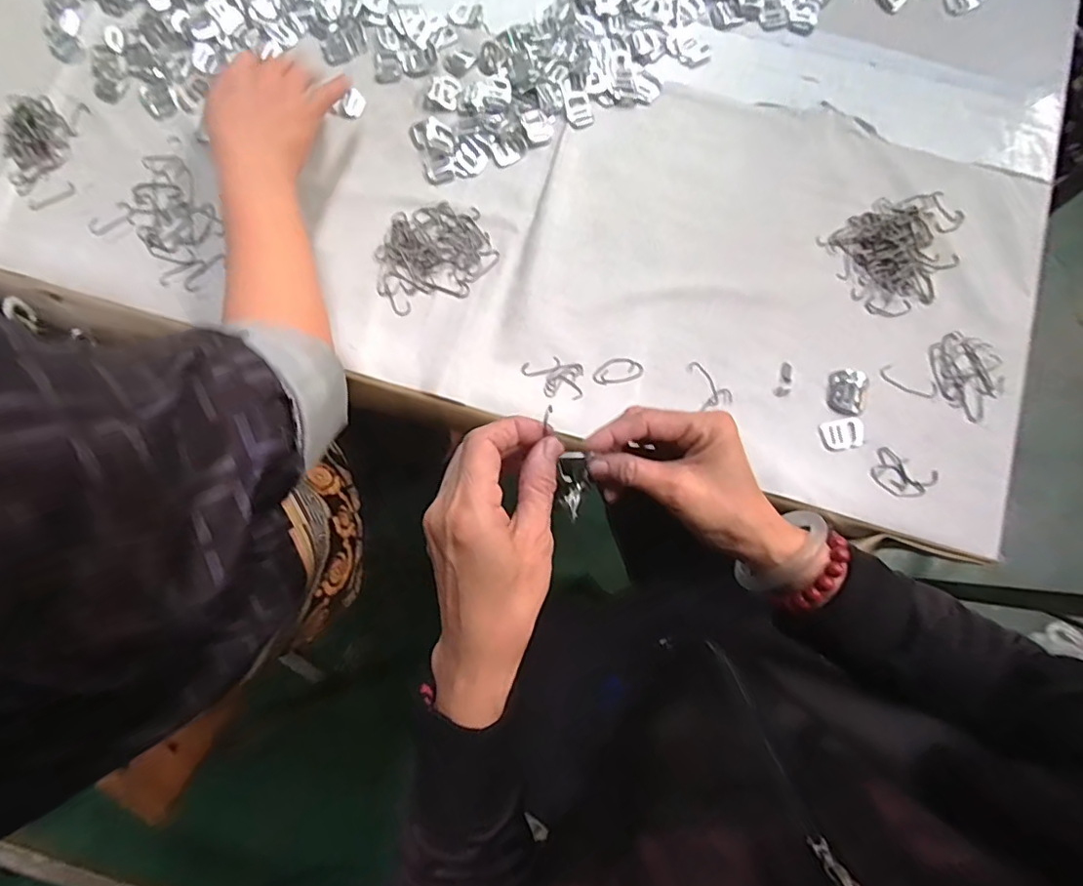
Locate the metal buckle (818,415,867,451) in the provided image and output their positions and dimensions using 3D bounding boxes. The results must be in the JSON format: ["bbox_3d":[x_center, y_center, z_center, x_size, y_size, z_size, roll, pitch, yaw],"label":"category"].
[{"bbox_3d":[0.263,-0.009,0.472,0.035,0.004,0.027,-7,80,0],"label":"metal buckle"}]

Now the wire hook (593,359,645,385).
[{"bbox_3d":[0.067,-0.063,0.476,0.044,0.004,0.022,-10,80,-1],"label":"wire hook"}]

